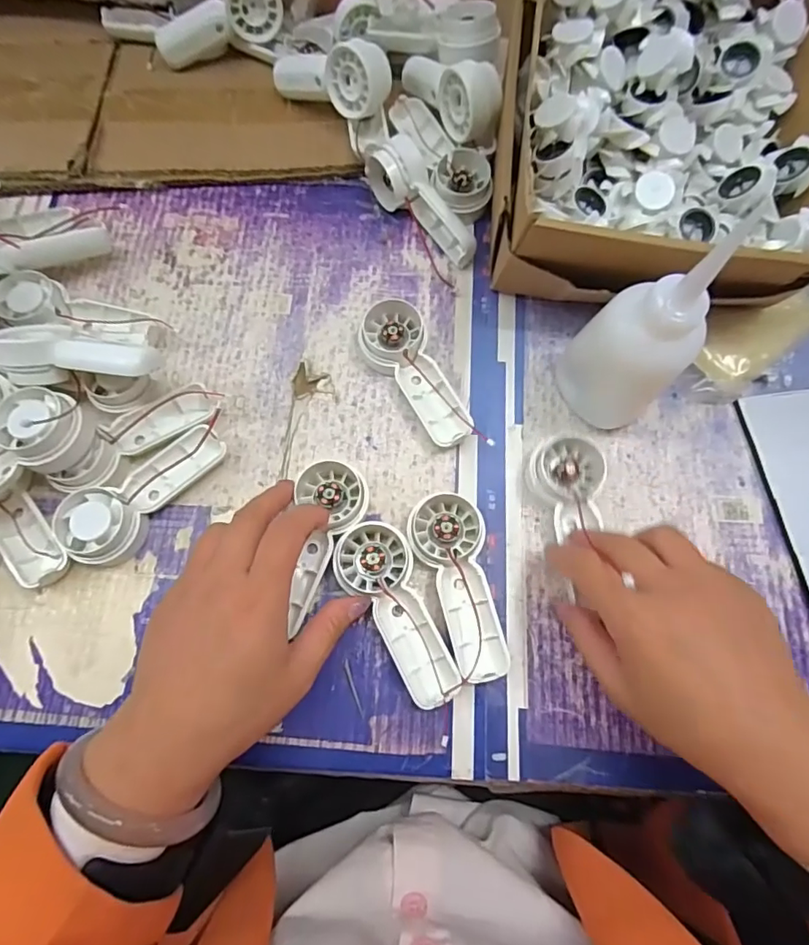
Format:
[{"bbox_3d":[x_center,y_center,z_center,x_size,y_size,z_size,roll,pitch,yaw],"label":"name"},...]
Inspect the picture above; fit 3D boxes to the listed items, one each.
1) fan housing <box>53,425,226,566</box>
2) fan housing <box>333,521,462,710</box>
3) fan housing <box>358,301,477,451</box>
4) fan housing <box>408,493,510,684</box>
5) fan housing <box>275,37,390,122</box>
[{"bbox_3d":[-0.168,0.009,0.326,0.042,0.029,0.109,38,76,11],"label":"fan housing"},{"bbox_3d":[-0.005,0.083,0.306,0.043,0.021,0.110,-24,74,-8],"label":"fan housing"},{"bbox_3d":[0.004,-0.067,0.354,0.047,0.021,0.112,-21,74,-7],"label":"fan housing"},{"bbox_3d":[0.031,0.068,0.312,0.046,0.022,0.108,-7,73,-2],"label":"fan housing"},{"bbox_3d":[-0.060,-0.316,0.406,0.106,0.046,0.034,29,74,28],"label":"fan housing"}]

